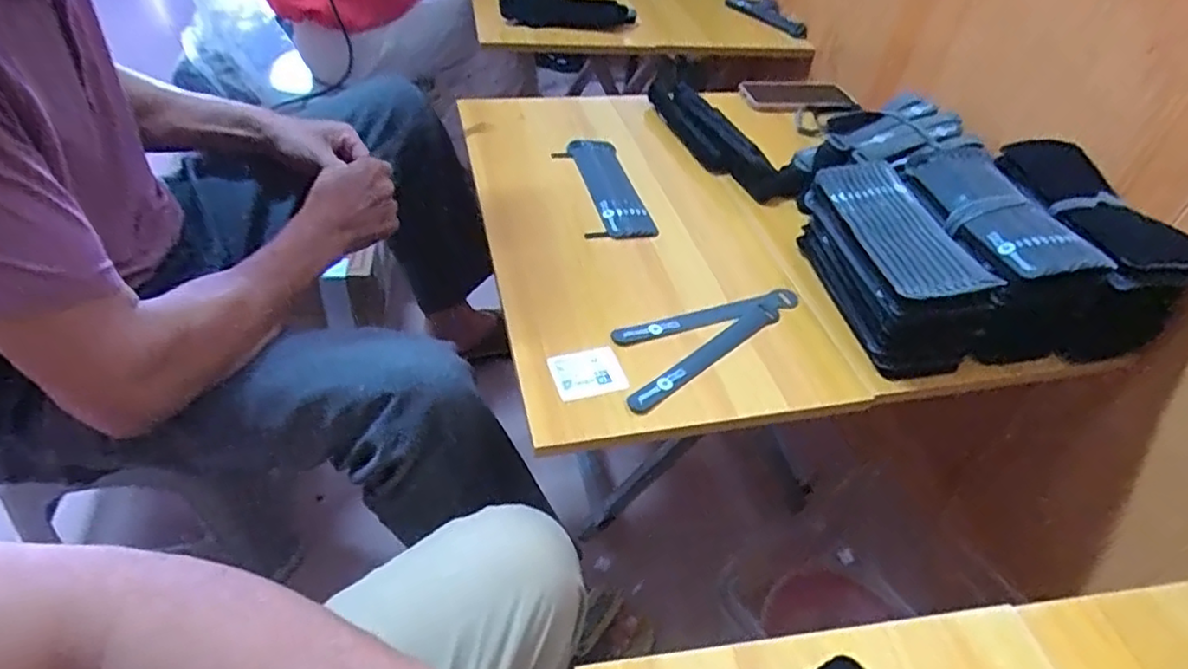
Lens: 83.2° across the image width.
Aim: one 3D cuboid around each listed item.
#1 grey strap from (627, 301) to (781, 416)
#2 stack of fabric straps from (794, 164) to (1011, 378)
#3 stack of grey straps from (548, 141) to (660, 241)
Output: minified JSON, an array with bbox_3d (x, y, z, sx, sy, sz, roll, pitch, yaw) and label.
[{"bbox_3d":[0.104,0.018,0.601,0.199,0.008,0.022,-31,54,-33],"label":"grey strap"},{"bbox_3d":[0.281,-0.069,0.644,0.092,0.089,0.206,-1,43,-8],"label":"stack of fabric straps"},{"bbox_3d":[0.012,-0.169,0.787,0.080,0.020,0.198,-7,44,-13],"label":"stack of grey straps"}]

